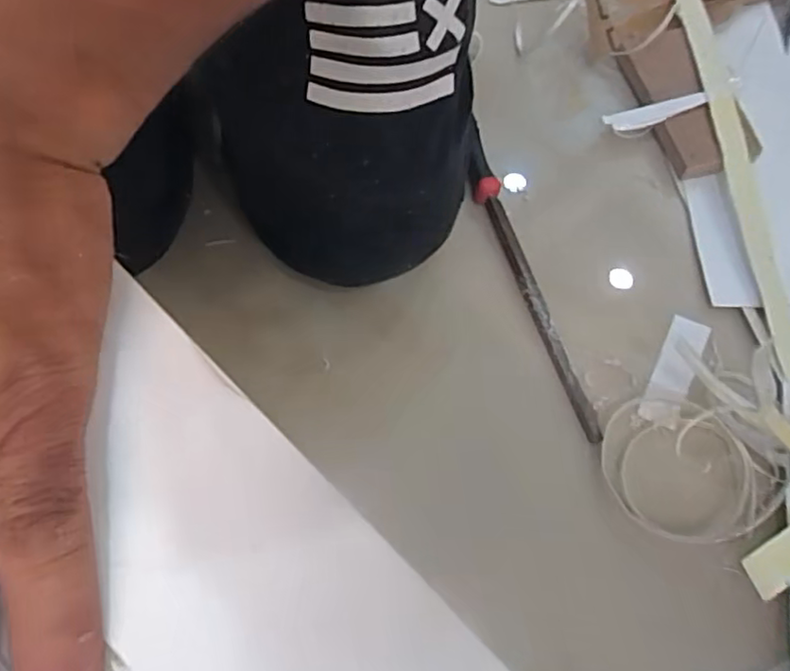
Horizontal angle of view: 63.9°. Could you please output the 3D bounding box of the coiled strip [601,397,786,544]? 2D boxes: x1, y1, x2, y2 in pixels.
[{"bbox_3d":[0.192,0.085,0.410,0.107,0.023,0.091,18,67,7],"label":"coiled strip"}]

